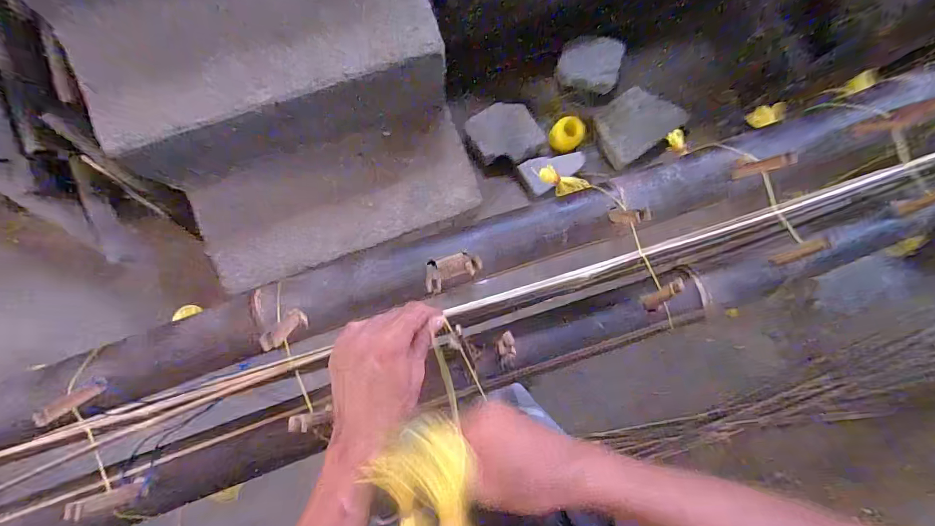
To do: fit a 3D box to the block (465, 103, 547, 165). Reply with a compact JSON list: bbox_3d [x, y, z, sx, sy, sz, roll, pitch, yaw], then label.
[{"bbox_3d":[0.128,-0.420,1.338,0.205,0.060,0.204,-33,87,-7],"label":"block"}]

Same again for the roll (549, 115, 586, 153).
[{"bbox_3d":[0.322,-0.417,1.337,0.100,0.079,0.098,0,83,-4],"label":"roll"}]

